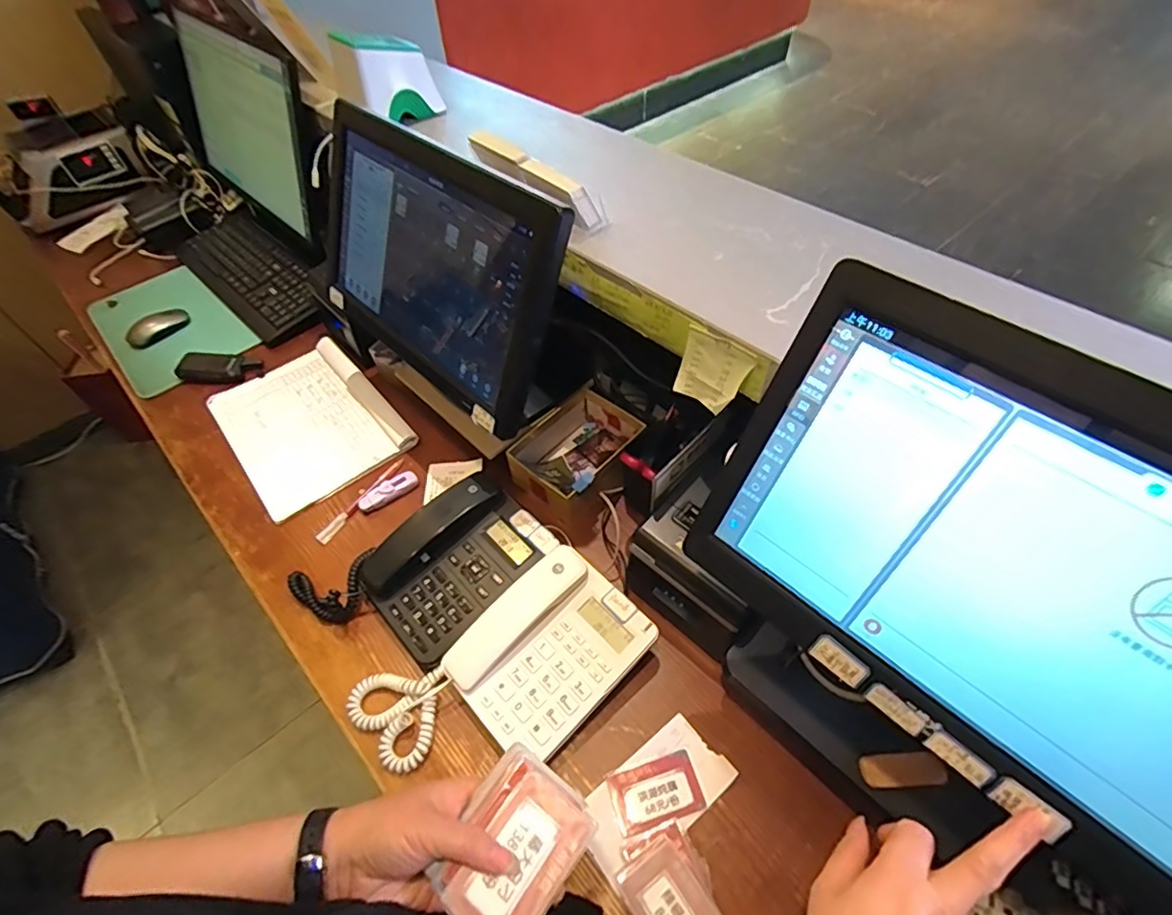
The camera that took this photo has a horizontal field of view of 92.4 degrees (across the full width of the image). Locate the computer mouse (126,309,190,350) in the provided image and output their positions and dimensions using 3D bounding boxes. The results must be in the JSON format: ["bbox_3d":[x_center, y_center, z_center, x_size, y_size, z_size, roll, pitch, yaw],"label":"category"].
[{"bbox_3d":[-0.793,-0.243,1.036,0.061,0.032,0.105,36,62,26],"label":"computer mouse"}]

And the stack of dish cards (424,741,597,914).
[{"bbox_3d":[-0.048,0.253,0.365,0.077,0.011,0.098,30,60,23],"label":"stack of dish cards"}]

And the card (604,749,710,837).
[{"bbox_3d":[0.067,0.324,0.544,0.085,0.004,0.053,-15,54,-9],"label":"card"}]

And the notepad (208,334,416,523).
[{"bbox_3d":[-0.431,-0.057,0.872,0.221,0.018,0.311,-34,58,-21],"label":"notepad"}]

